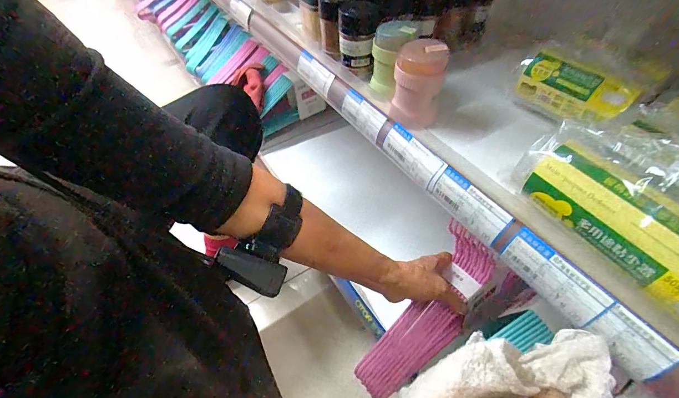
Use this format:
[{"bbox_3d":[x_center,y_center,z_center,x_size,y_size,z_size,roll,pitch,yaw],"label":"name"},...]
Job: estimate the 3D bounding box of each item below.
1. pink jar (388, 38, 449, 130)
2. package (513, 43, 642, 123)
[{"bbox_3d":[0.086,-0.124,0.372,0.054,0.089,0.053,7,51,8],"label":"pink jar"},{"bbox_3d":[0.241,-0.119,0.349,0.027,0.053,0.108,-32,56,-21],"label":"package"}]

